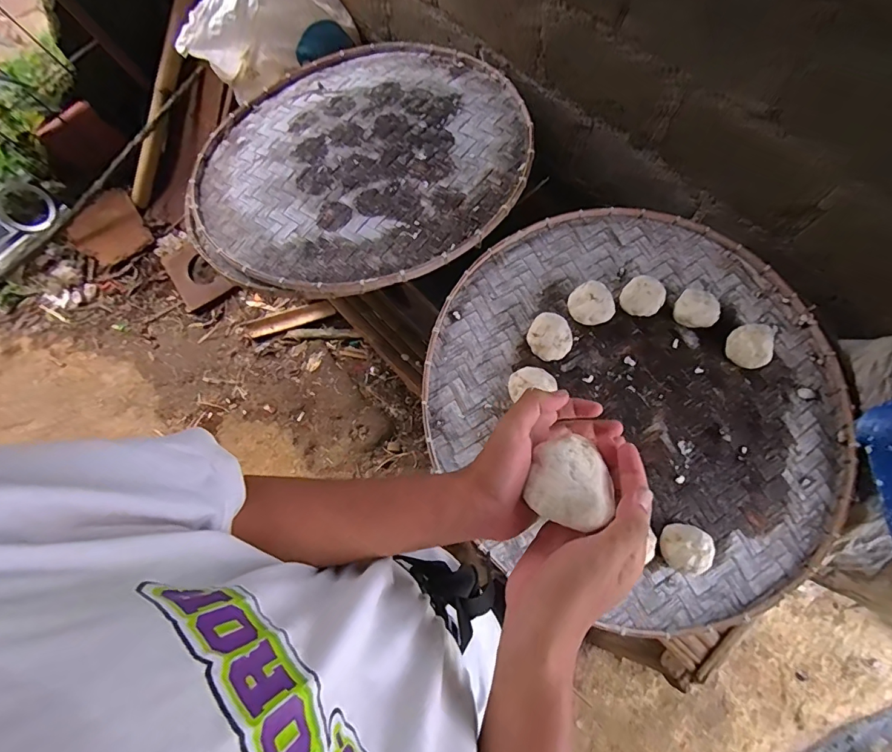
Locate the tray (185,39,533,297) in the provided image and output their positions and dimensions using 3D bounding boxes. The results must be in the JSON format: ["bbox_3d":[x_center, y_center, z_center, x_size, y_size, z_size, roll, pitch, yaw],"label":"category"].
[{"bbox_3d":[-0.201,-0.487,0.966,0.714,0.046,0.725,-3,66,6],"label":"tray"}]

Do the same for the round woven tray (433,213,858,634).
[{"bbox_3d":[0.324,0.036,0.766,0.688,0.071,0.719,0,72,0],"label":"round woven tray"}]

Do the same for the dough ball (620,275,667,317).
[{"bbox_3d":[0.357,-0.143,0.810,0.069,0.049,0.064,0,72,0],"label":"dough ball"}]

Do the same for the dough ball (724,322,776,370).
[{"bbox_3d":[0.533,-0.053,0.781,0.074,0.045,0.075,0,72,0],"label":"dough ball"}]

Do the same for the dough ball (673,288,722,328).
[{"bbox_3d":[0.453,-0.120,0.807,0.072,0.050,0.073,0,72,0],"label":"dough ball"}]

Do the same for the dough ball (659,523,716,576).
[{"bbox_3d":[0.367,0.263,0.682,0.067,0.044,0.070,0,72,0],"label":"dough ball"}]

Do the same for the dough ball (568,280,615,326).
[{"bbox_3d":[0.261,-0.129,0.803,0.080,0.045,0.079,-9,72,-2],"label":"dough ball"}]

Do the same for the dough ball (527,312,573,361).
[{"bbox_3d":[0.181,-0.069,0.777,0.071,0.054,0.084,-20,73,-6],"label":"dough ball"}]

